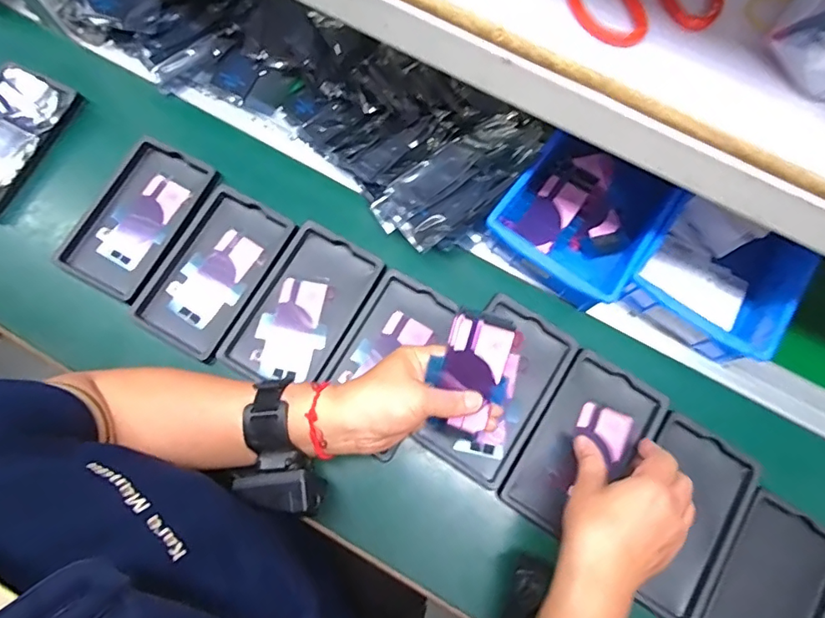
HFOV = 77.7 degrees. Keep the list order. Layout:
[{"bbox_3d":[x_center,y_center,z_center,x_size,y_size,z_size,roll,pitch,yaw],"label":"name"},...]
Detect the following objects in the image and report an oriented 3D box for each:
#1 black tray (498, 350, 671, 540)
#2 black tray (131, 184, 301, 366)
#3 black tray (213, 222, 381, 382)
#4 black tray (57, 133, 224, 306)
[{"bbox_3d":[0.156,0.125,0.466,0.091,0.013,0.160,34,76,8],"label":"black tray"},{"bbox_3d":[-0.192,-0.037,0.501,0.094,0.015,0.155,28,75,6],"label":"black tray"},{"bbox_3d":[-0.104,0.002,0.495,0.094,0.017,0.157,29,75,7],"label":"black tray"},{"bbox_3d":[-0.275,-0.091,0.521,0.101,0.020,0.156,30,75,7],"label":"black tray"}]

